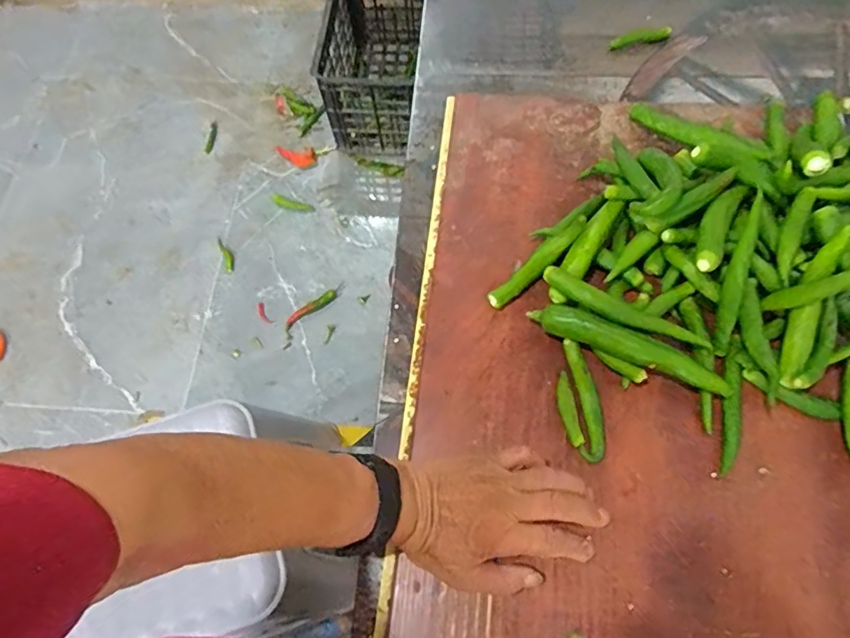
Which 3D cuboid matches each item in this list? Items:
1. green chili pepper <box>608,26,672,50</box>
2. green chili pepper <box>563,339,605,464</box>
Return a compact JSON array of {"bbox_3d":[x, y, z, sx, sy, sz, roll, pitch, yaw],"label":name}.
[{"bbox_3d":[0.249,-0.325,0.633,0.068,0.014,0.013,-6,65,1],"label":"green chili pepper"},{"bbox_3d":[0.133,0.067,0.457,0.021,0.012,0.101,-3,68,2],"label":"green chili pepper"}]

